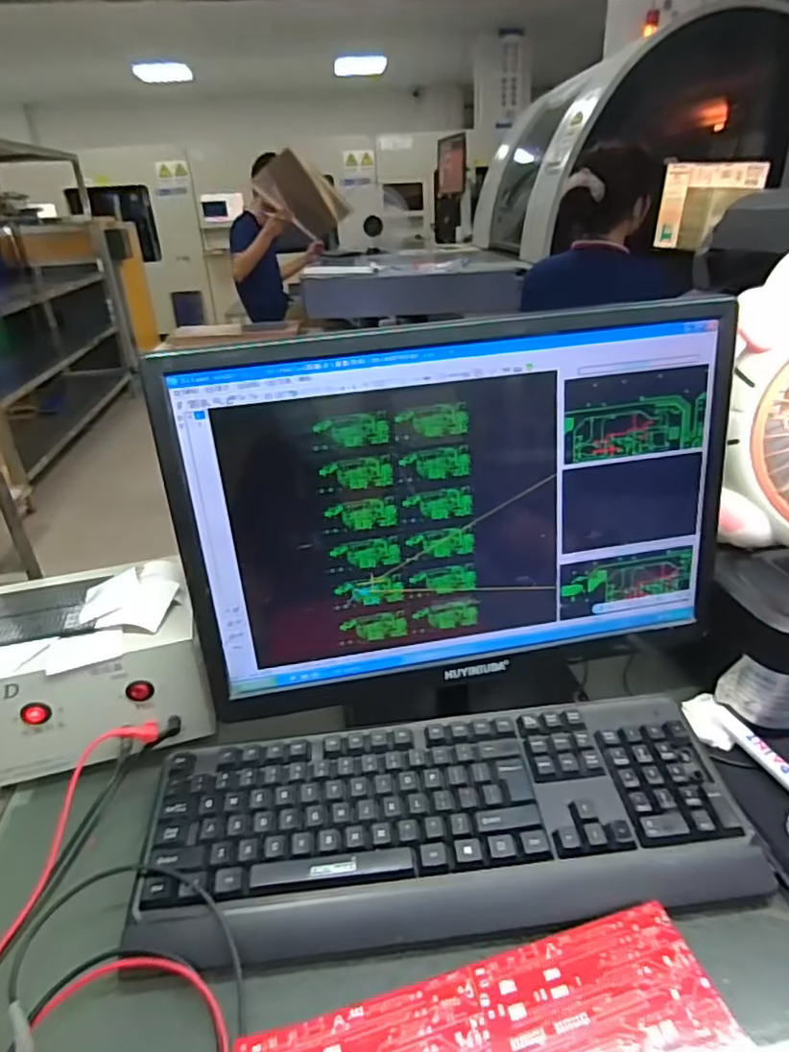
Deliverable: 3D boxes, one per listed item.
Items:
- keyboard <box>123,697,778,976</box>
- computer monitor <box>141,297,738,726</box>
[{"bbox_3d":[0.037,0.215,0.453,0.429,0.031,0.158,-5,29,-4],"label":"keyboard"},{"bbox_3d":[0.058,0.015,0.493,0.427,0.336,0.083,-10,30,-12],"label":"computer monitor"}]

